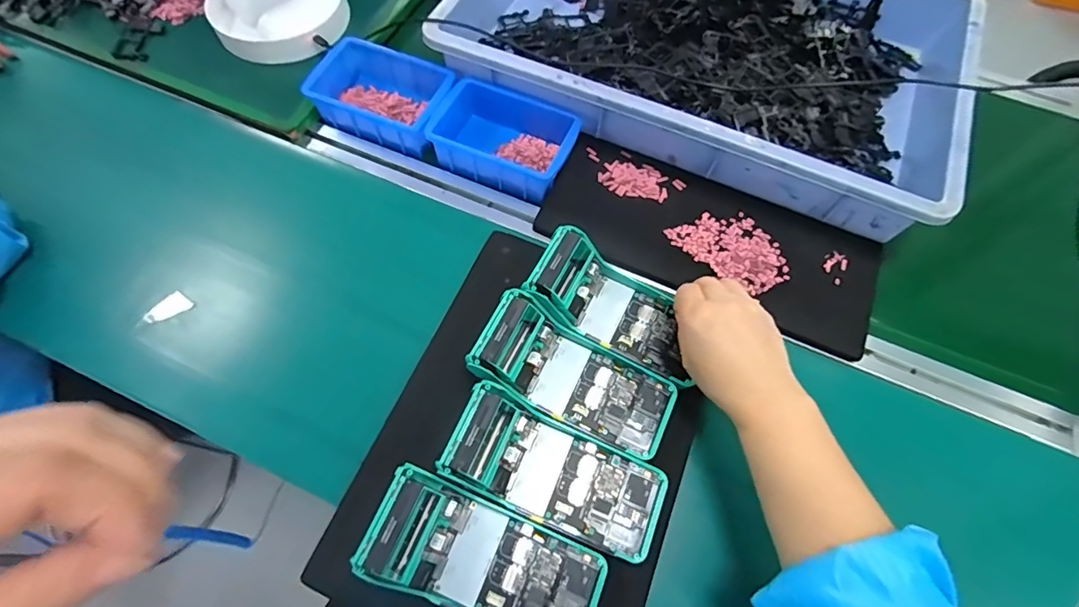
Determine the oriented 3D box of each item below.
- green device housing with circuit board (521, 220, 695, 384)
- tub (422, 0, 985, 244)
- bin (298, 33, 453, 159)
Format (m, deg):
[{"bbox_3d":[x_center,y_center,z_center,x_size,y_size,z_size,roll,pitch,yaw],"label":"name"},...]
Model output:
[{"bbox_3d":[0.073,-0.002,0.446,0.153,0.057,0.079,26,67,10],"label":"green device housing with circuit board"},{"bbox_3d":[0.197,-0.308,0.598,0.551,0.089,0.357,24,67,9],"label":"tub"},{"bbox_3d":[-0.176,-0.240,0.581,0.151,0.057,0.100,21,66,8],"label":"bin"}]

